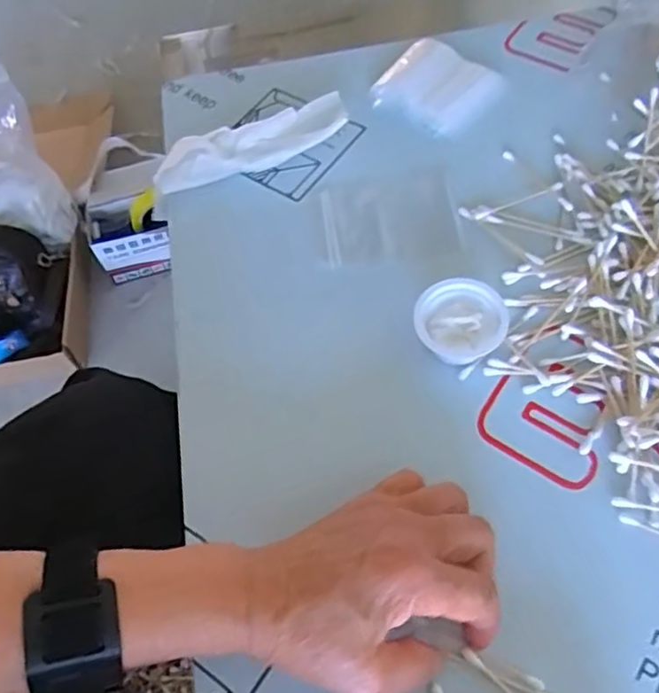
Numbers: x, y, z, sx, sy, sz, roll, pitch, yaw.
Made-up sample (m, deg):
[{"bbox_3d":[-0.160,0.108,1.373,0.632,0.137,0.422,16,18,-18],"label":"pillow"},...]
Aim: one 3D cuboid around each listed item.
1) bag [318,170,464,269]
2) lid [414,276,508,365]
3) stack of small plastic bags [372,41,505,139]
[{"bbox_3d":[0.042,-0.091,0.451,0.095,0.005,0.074,-8,62,4],"label":"bag"},{"bbox_3d":[0.080,-0.016,0.386,0.054,0.013,0.049,-22,76,5],"label":"lid"},{"bbox_3d":[0.088,-0.206,0.504,0.086,0.013,0.082,33,68,20],"label":"stack of small plastic bags"}]

